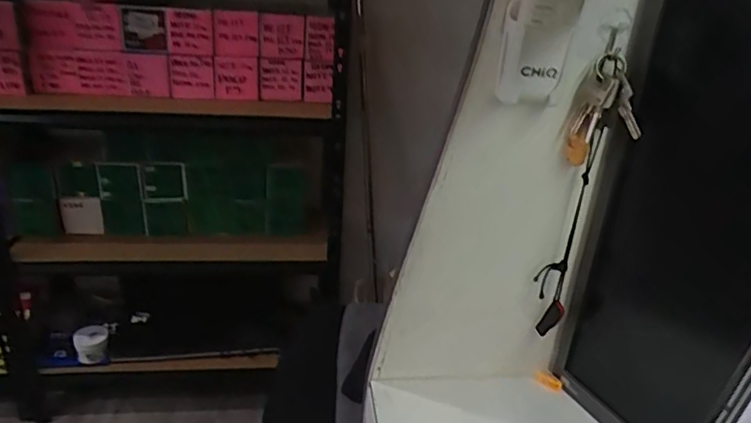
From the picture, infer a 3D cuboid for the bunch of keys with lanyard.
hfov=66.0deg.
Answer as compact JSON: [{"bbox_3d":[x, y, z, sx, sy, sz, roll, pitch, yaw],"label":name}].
[{"bbox_3d":[0.180,0.003,0.511,0.034,0.262,0.049,4,25,-2],"label":"bunch of keys with lanyard"}]

